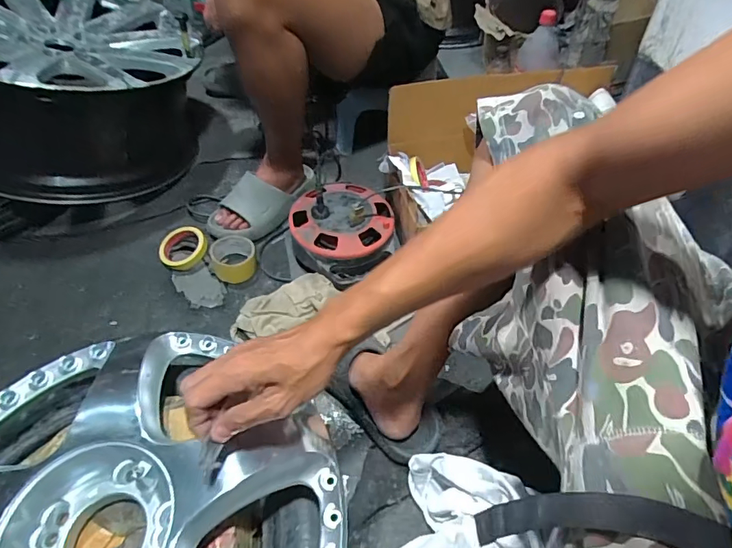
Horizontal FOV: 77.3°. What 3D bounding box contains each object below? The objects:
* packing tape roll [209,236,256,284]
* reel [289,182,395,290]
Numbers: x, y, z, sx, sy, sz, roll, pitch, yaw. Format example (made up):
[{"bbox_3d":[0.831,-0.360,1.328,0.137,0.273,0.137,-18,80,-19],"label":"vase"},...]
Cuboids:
[{"bbox_3d":[-0.262,-0.032,0.907,0.087,0.064,0.083,-17,49,-12],"label":"packing tape roll"},{"bbox_3d":[-0.046,-0.091,0.907,0.201,0.118,0.207,-2,47,2],"label":"reel"}]

